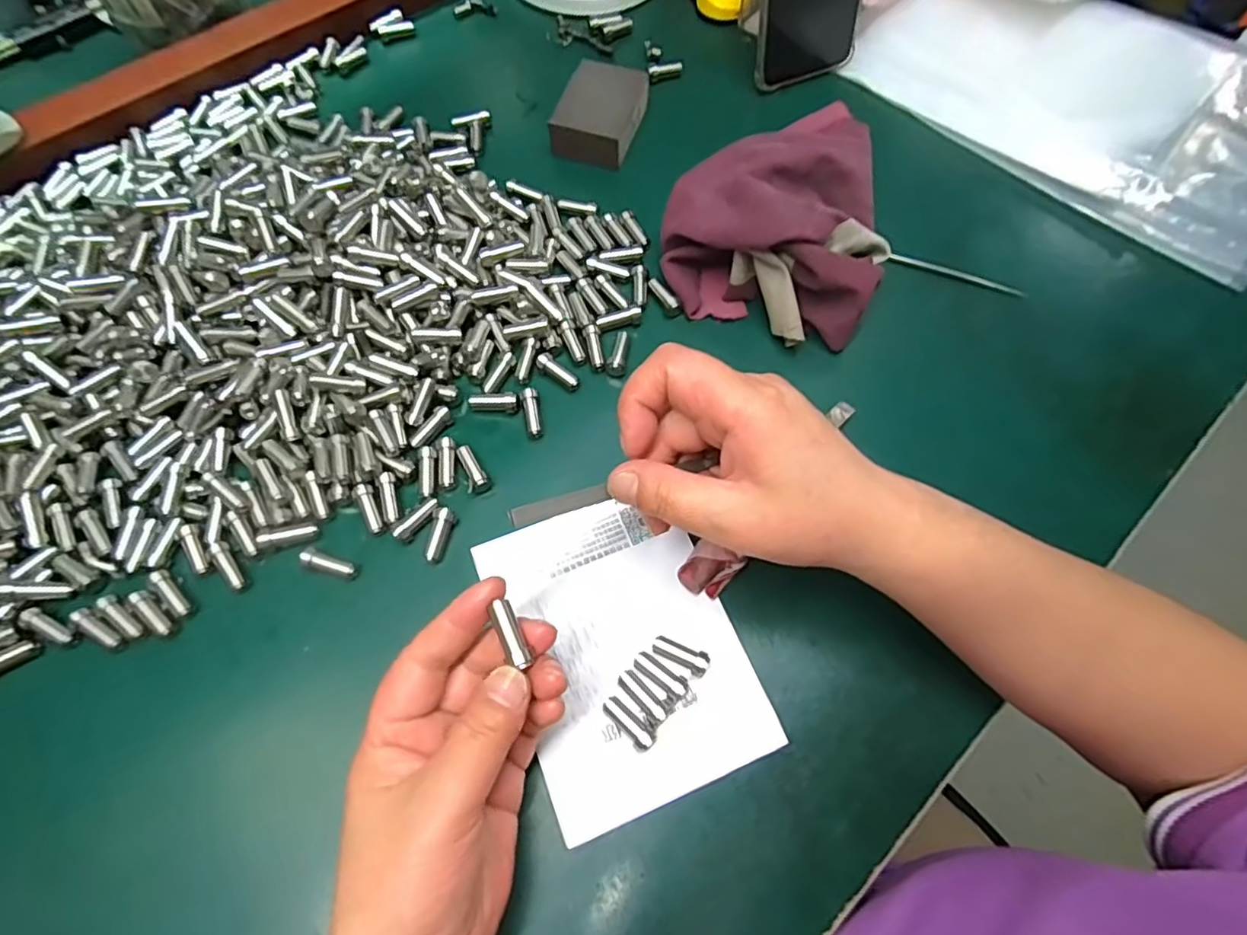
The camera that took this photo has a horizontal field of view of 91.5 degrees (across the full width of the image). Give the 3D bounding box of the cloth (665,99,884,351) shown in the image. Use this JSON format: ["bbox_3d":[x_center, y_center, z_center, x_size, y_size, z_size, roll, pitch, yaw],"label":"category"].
[{"bbox_3d":[0.105,-0.178,0.373,0.126,0.055,0.201,20,68,8],"label":"cloth"}]

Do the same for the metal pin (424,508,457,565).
[{"bbox_3d":[-0.093,0.034,0.307,0.010,0.009,0.028,11,67,4],"label":"metal pin"}]

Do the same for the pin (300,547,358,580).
[{"bbox_3d":[-0.147,0.048,0.303,0.027,0.009,0.009,19,67,7],"label":"pin"}]

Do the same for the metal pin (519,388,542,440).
[{"bbox_3d":[-0.051,-0.030,0.336,0.009,0.010,0.027,-8,67,-4],"label":"metal pin"}]

